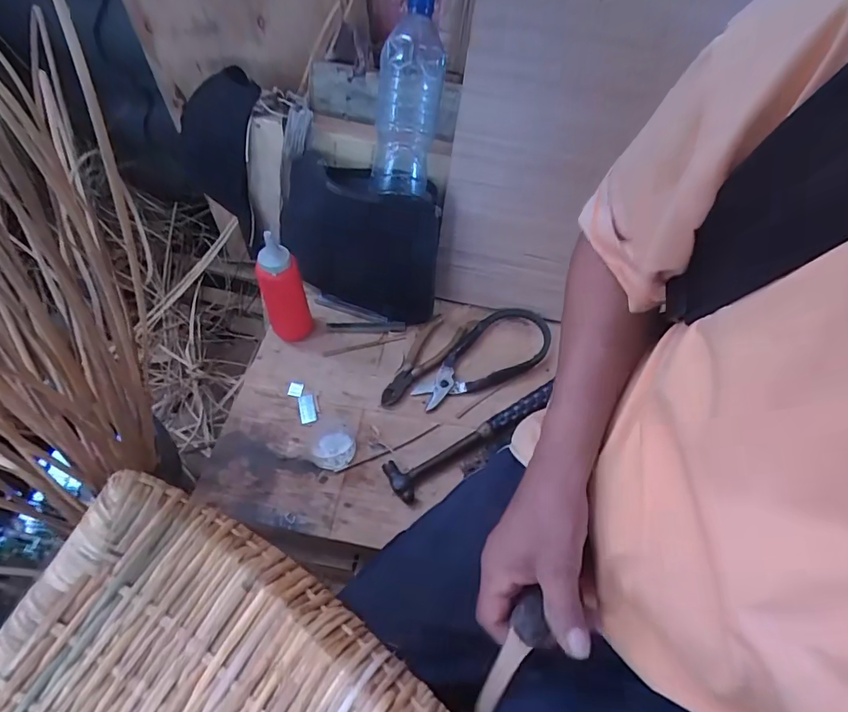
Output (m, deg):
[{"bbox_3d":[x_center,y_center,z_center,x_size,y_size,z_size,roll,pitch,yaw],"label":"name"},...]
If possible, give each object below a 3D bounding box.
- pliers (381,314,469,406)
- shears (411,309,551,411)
[{"bbox_3d":[-0.007,0.004,0.649,0.057,0.013,0.160,34,60,20],"label":"pliers"},{"bbox_3d":[0.093,0.002,0.661,0.227,0.020,0.098,-38,64,-25],"label":"shears"}]

